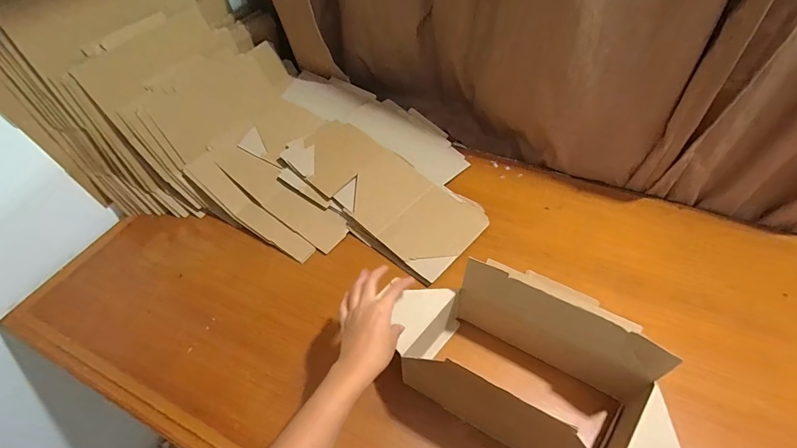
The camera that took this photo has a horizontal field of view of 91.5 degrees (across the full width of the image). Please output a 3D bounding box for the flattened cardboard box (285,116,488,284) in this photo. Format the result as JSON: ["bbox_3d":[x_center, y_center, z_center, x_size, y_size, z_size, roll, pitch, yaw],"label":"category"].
[{"bbox_3d":[-0.040,-0.077,0.803,0.434,0.021,0.184,39,69,19],"label":"flattened cardboard box"}]

